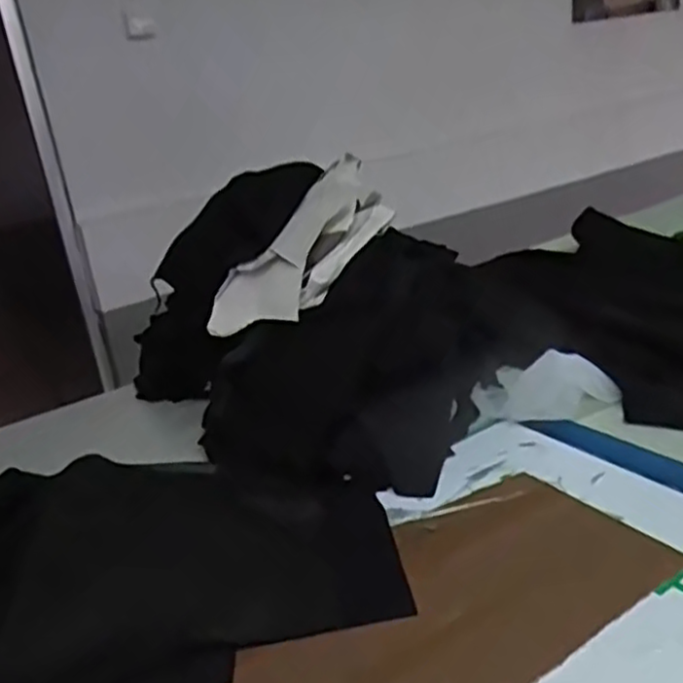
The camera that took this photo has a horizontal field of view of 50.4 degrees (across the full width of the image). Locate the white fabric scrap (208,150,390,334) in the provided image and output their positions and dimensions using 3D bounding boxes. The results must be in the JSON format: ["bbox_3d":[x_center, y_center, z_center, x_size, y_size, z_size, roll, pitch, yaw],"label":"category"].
[{"bbox_3d":[-0.040,-0.084,0.716,0.110,0.034,0.214,30,80,37],"label":"white fabric scrap"}]

